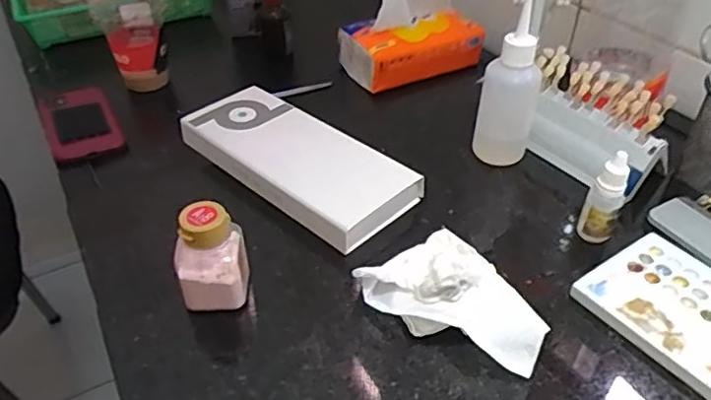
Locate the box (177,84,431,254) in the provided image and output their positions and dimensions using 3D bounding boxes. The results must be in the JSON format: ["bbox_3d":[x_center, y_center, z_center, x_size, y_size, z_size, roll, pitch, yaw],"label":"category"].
[{"bbox_3d":[-0.054,-0.036,0.515,0.219,0.032,0.097,32,50,33],"label":"box"}]

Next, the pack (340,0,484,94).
[{"bbox_3d":[0.076,-0.238,0.777,0.173,0.124,0.099,-19,43,-20],"label":"pack"}]

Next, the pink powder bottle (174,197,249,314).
[{"bbox_3d":[-0.097,0.039,0.387,0.044,0.077,0.035,-10,41,-10],"label":"pink powder bottle"}]

